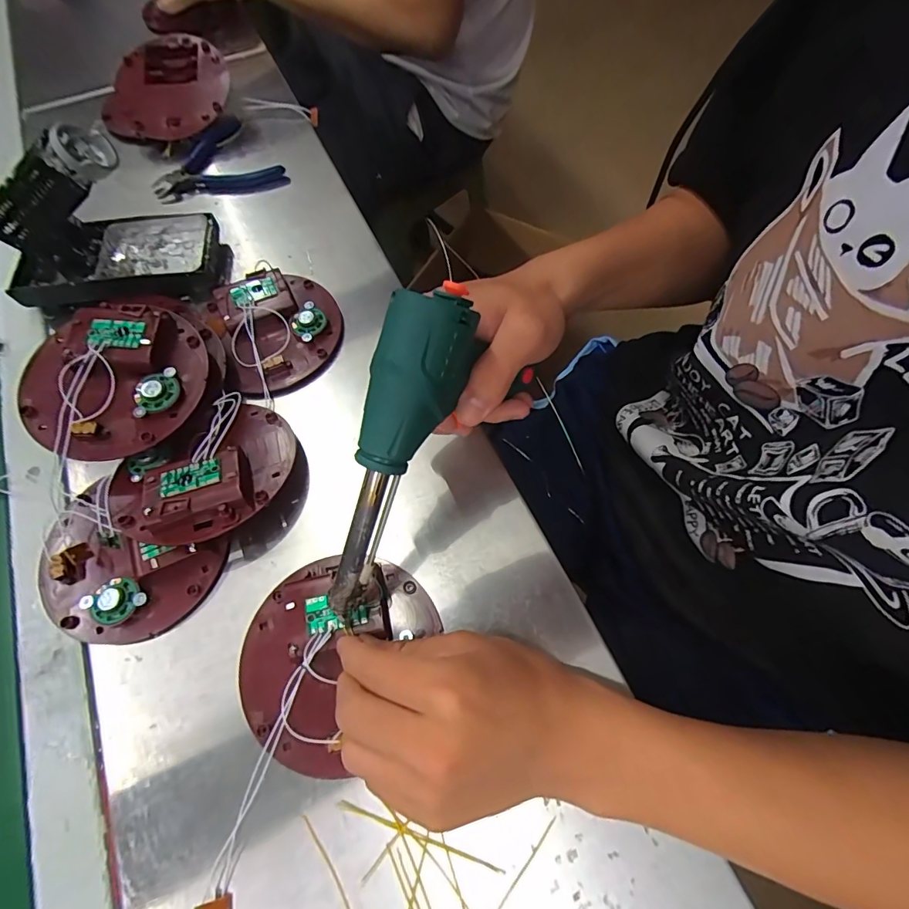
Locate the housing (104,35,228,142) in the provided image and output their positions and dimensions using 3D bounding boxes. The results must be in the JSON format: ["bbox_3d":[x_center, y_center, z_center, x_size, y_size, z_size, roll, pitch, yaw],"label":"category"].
[{"bbox_3d":[-0.313,-0.392,0.494,0.143,0.051,0.110,-31,69,-12],"label":"housing"}]

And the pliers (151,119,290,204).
[{"bbox_3d":[-0.251,-0.295,0.478,0.117,0.022,0.109,-40,71,-16],"label":"pliers"}]

